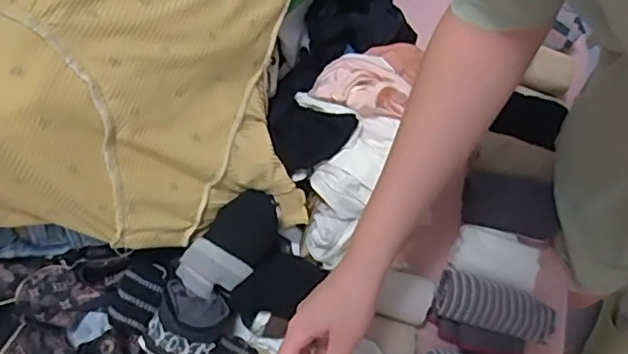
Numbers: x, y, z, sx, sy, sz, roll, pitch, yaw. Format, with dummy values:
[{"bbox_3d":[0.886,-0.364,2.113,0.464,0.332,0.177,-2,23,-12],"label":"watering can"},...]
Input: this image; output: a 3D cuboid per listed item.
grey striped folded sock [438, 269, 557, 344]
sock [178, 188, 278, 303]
[{"bbox_3d":[0.195,0.143,0.645,0.122,0.024,0.049,21,68,7],"label":"grey striped folded sock"},{"bbox_3d":[-0.081,0.063,0.589,0.066,0.028,0.120,37,70,13],"label":"sock"}]

